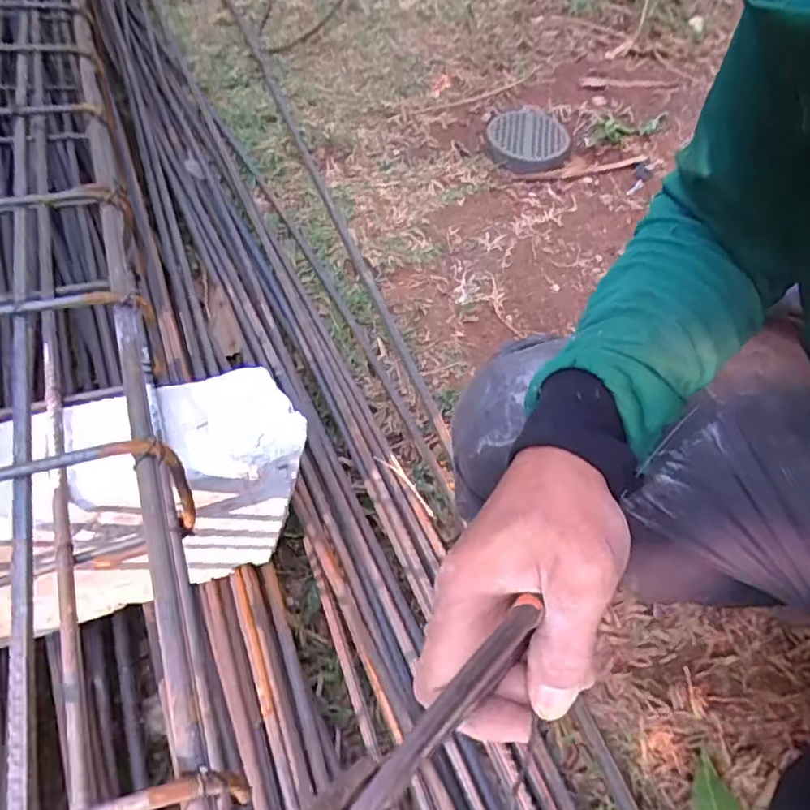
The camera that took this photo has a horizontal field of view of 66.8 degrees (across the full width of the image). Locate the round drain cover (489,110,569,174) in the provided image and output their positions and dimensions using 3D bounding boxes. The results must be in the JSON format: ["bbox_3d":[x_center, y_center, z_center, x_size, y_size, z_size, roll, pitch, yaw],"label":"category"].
[{"bbox_3d":[0.259,-0.554,1.272,0.166,0.026,0.177,0,52,0],"label":"round drain cover"}]

